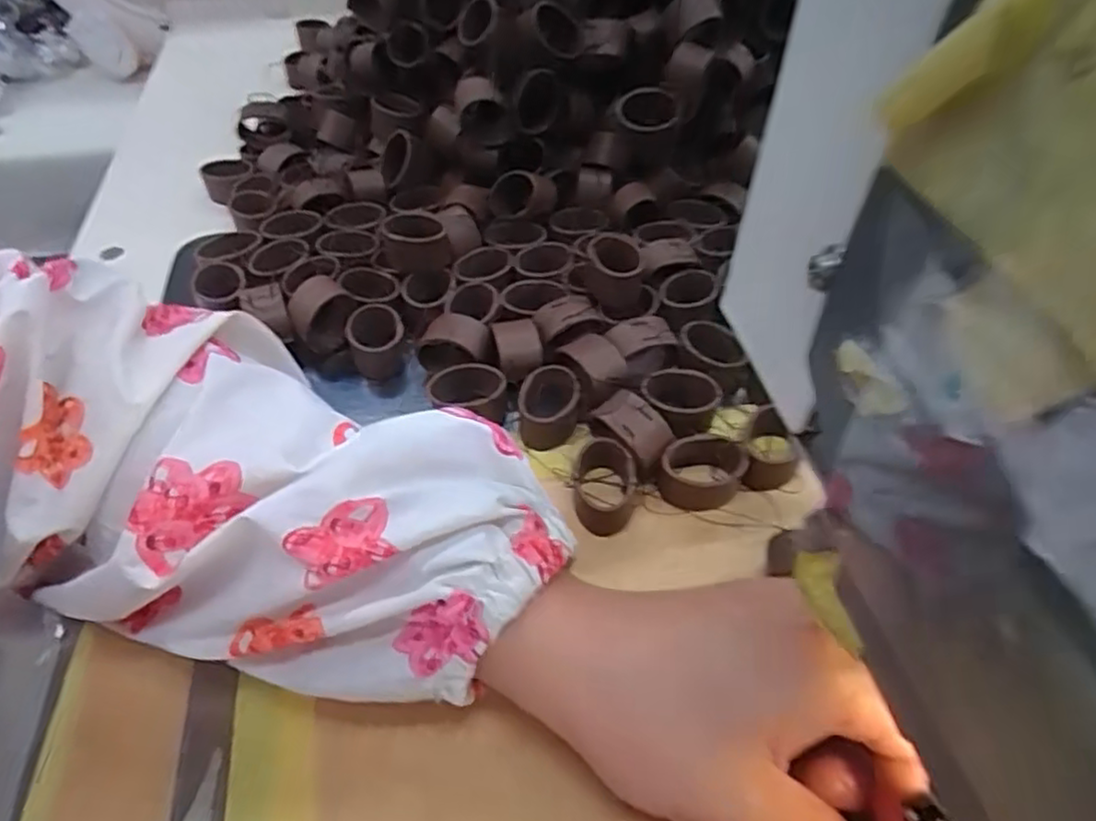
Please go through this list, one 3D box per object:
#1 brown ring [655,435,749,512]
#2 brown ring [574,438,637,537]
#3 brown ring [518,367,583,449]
[{"bbox_3d":[0.059,0.024,0.264,0.029,0.019,0.025,18,50,15],"label":"brown ring"},{"bbox_3d":[0.022,0.029,0.262,0.023,0.019,0.033,7,48,5],"label":"brown ring"},{"bbox_3d":[0.001,-0.001,0.283,0.023,0.018,0.034,6,48,4],"label":"brown ring"}]

